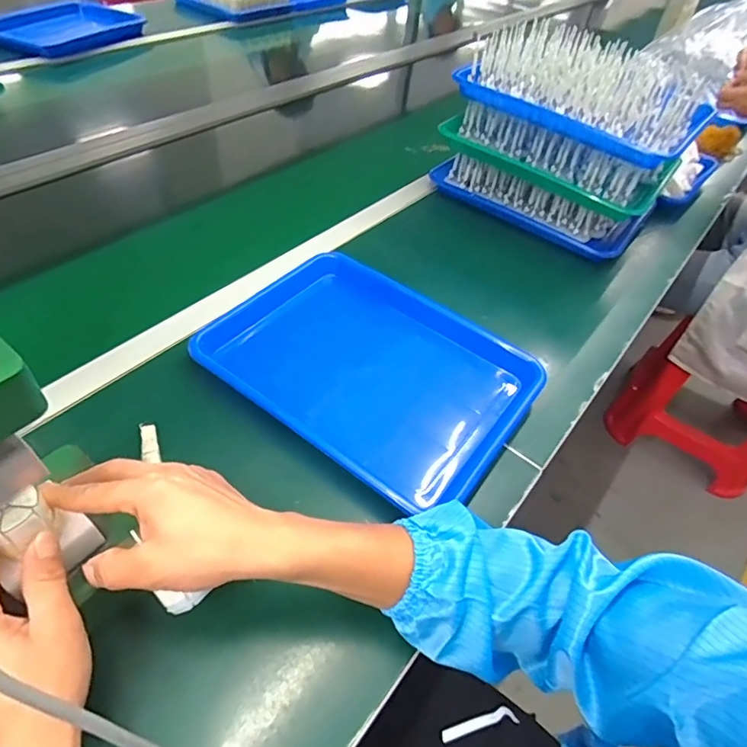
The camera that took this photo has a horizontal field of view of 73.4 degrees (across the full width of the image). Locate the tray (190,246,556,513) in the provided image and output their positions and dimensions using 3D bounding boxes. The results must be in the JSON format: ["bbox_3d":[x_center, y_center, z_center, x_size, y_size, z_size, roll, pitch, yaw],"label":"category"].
[{"bbox_3d":[-0.004,-0.007,0.552,0.321,0.041,0.236,32,53,21],"label":"tray"}]

